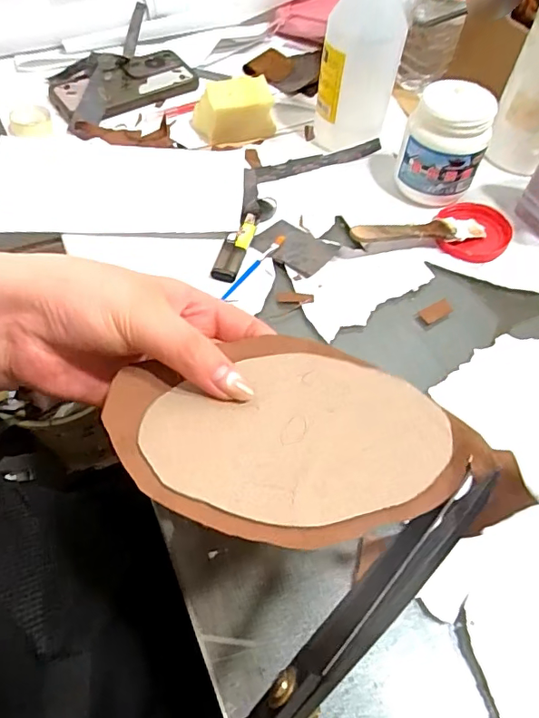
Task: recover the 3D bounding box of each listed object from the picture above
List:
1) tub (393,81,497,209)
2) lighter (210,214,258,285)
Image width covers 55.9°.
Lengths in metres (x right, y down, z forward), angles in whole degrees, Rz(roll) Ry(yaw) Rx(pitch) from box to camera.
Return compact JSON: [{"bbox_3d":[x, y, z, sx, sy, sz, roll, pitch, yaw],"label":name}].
[{"bbox_3d":[0.167,-0.204,0.484,0.071,0.087,0.071,2,55,-2],"label":"tub"},{"bbox_3d":[-0.032,-0.099,0.454,0.022,0.012,0.085,14,56,6],"label":"lighter"}]

